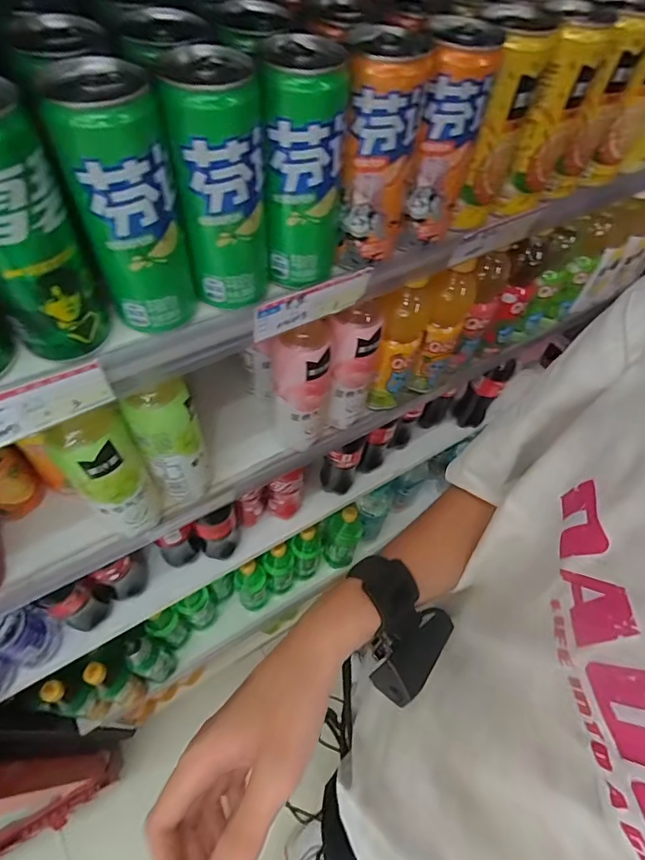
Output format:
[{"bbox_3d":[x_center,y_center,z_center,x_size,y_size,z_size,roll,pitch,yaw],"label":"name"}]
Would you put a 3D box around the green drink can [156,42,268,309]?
[{"bbox_3d":[-0.063,-0.150,0.303,0.052,0.136,0.051,-5,58,-8],"label":"green drink can"}]

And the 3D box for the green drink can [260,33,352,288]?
[{"bbox_3d":[-0.012,-0.171,0.323,0.048,0.139,0.053,4,57,-2],"label":"green drink can"}]

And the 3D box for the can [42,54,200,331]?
[{"bbox_3d":[-0.115,-0.130,0.286,0.055,0.136,0.054,-14,59,-14],"label":"can"}]

